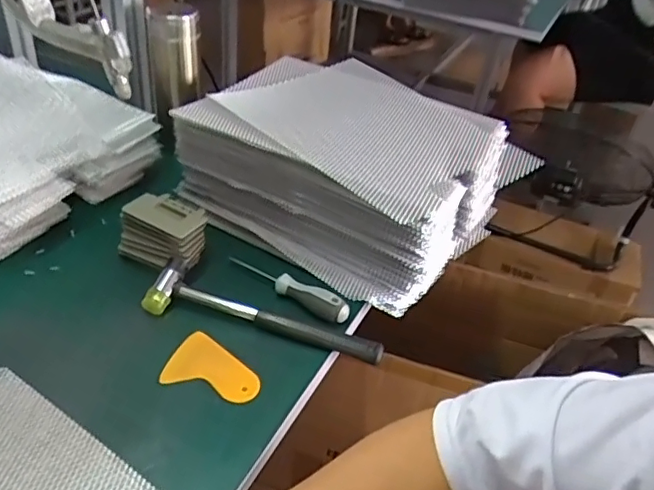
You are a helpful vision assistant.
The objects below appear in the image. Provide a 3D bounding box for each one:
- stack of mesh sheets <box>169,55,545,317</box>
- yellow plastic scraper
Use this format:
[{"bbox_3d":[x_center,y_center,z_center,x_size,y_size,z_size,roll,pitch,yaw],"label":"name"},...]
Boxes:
[{"bbox_3d":[0.034,-0.095,0.718,0.368,0.130,0.270,27,41,24],"label":"stack of mesh sheets"},{"bbox_3d":[-0.104,0.115,0.547,0.088,0.007,0.062,16,40,6],"label":"yellow plastic scraper"}]

